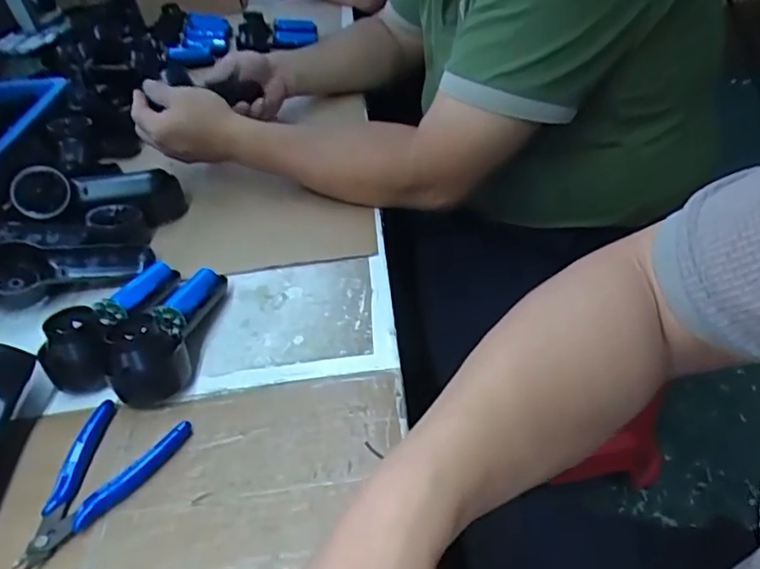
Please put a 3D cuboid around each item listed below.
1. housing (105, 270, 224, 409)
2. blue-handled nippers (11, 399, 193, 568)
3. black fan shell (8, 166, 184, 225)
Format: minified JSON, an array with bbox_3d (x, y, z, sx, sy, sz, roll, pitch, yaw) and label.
[{"bbox_3d":[-0.178,0.030,0.476,0.058,0.054,0.135,-2,40,7],"label":"housing"},{"bbox_3d":[-0.194,0.132,0.386,0.076,0.011,0.118,11,43,22],"label":"blue-handled nippers"},{"bbox_3d":[-0.305,-0.100,0.632,0.171,0.050,0.060,-1,36,-20],"label":"black fan shell"}]

